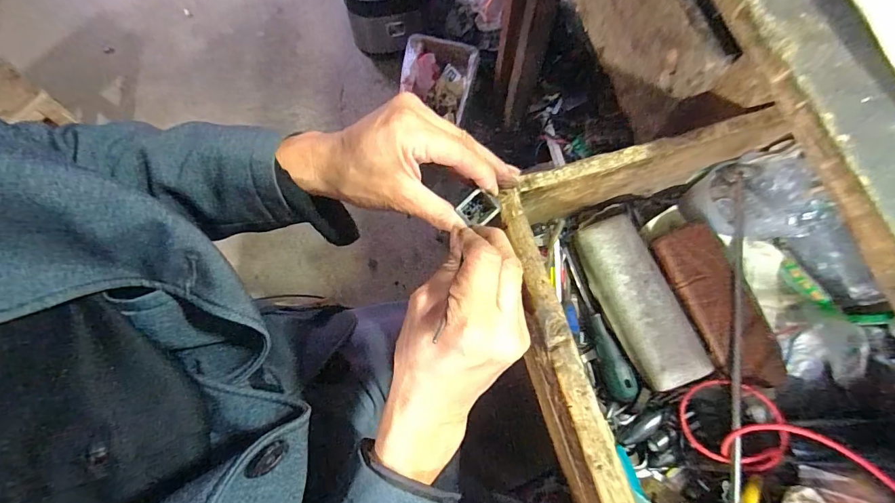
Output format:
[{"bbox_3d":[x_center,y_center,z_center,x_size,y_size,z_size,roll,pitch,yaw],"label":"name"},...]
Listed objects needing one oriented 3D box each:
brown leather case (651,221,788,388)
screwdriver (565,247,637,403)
[{"bbox_3d":[0.234,0.045,0.349,0.055,0.020,0.143,-22,75,-6],"label":"brown leather case"},{"bbox_3d":[0.136,0.063,0.373,0.022,0.019,0.141,-13,74,-4],"label":"screwdriver"}]

